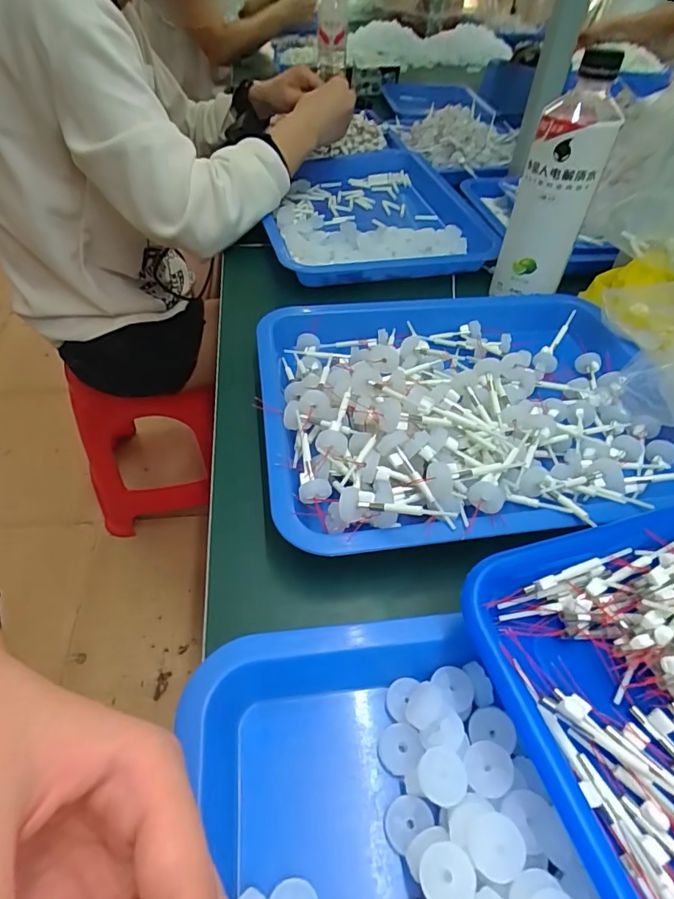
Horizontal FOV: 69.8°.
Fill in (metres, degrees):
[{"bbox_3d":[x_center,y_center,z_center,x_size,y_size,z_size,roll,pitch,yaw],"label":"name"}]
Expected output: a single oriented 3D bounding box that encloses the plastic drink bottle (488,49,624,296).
[{"bbox_3d":[0.201,-0.239,0.436,0.062,0.181,0.058,26,52,20],"label":"plastic drink bottle"}]

